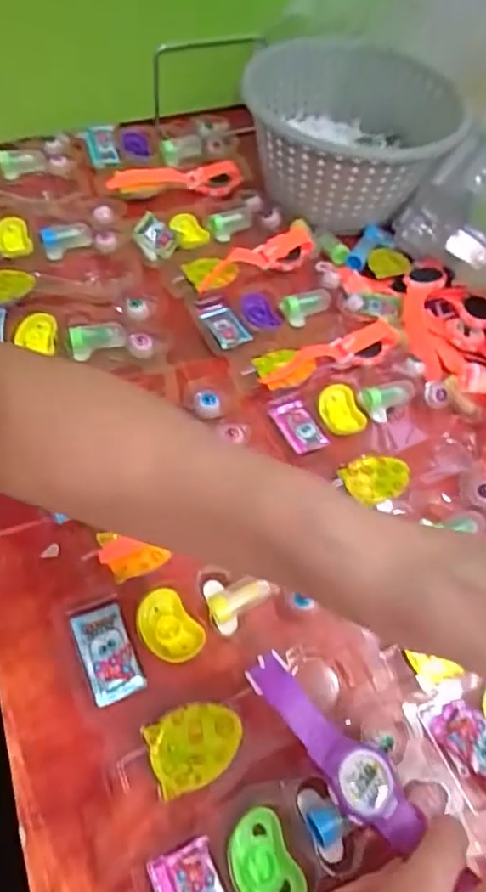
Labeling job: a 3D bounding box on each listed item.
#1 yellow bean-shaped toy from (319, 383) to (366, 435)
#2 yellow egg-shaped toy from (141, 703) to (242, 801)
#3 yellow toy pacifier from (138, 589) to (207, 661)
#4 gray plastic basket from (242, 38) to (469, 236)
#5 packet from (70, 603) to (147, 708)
[{"bbox_3d":[0.083,-0.027,0.472,0.033,0.017,0.046,-11,58,-12],"label":"yellow bean-shaped toy"},{"bbox_3d":[-0.027,0.169,0.319,0.051,0.011,0.040,-20,61,-17],"label":"yellow egg-shaped toy"},{"bbox_3d":[-0.047,0.114,0.352,0.032,0.009,0.047,-32,65,-23],"label":"yellow toy pacifier"},{"bbox_3d":[0.114,-0.341,0.617,0.220,0.094,0.227,-6,57,-12],"label":"gray plastic basket"},{"bbox_3d":[-0.082,0.126,0.342,0.029,0.010,0.055,-20,61,-17],"label":"packet"}]

